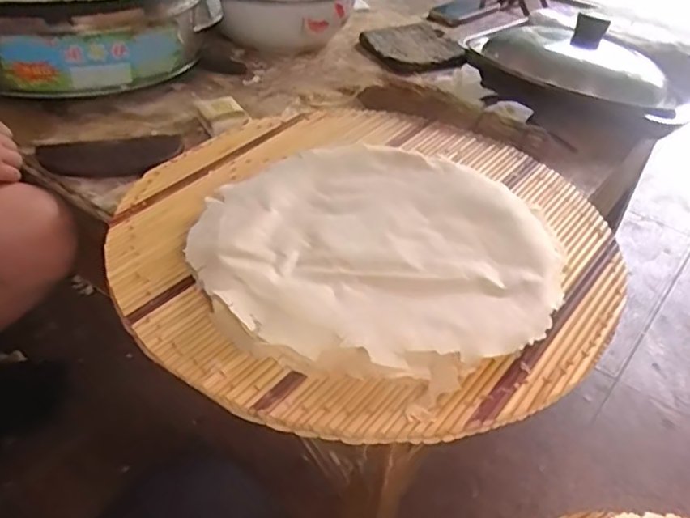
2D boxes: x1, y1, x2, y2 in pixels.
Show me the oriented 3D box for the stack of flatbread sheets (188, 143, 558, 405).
[{"bbox_3d":[0.027,-0.023,0.641,0.357,0.018,0.367,6,36,10],"label":"stack of flatbread sheets"}]

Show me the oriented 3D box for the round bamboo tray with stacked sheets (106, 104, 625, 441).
[{"bbox_3d":[0.009,-0.053,0.703,0.568,0.036,0.544,-1,34,1],"label":"round bamboo tray with stacked sheets"}]

